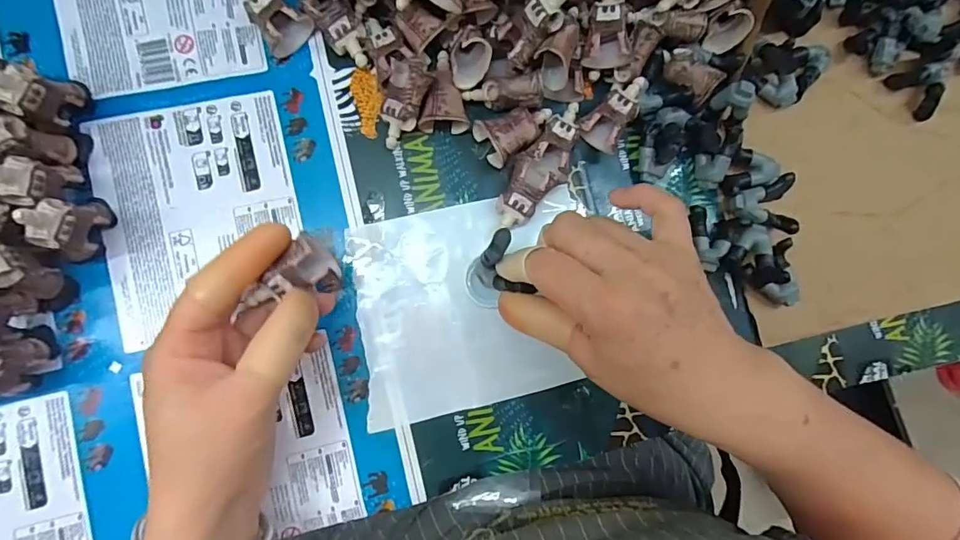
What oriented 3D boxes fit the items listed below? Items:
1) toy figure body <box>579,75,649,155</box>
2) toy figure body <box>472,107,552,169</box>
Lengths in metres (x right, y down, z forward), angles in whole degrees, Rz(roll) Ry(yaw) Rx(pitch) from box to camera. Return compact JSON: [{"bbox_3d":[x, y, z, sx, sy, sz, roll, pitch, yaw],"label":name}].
[{"bbox_3d":[0.085,-0.100,0.303,0.025,0.018,0.050,36,83,-3],"label":"toy figure body"},{"bbox_3d":[0.023,-0.087,0.298,0.047,0.020,0.029,-30,90,-7],"label":"toy figure body"}]

